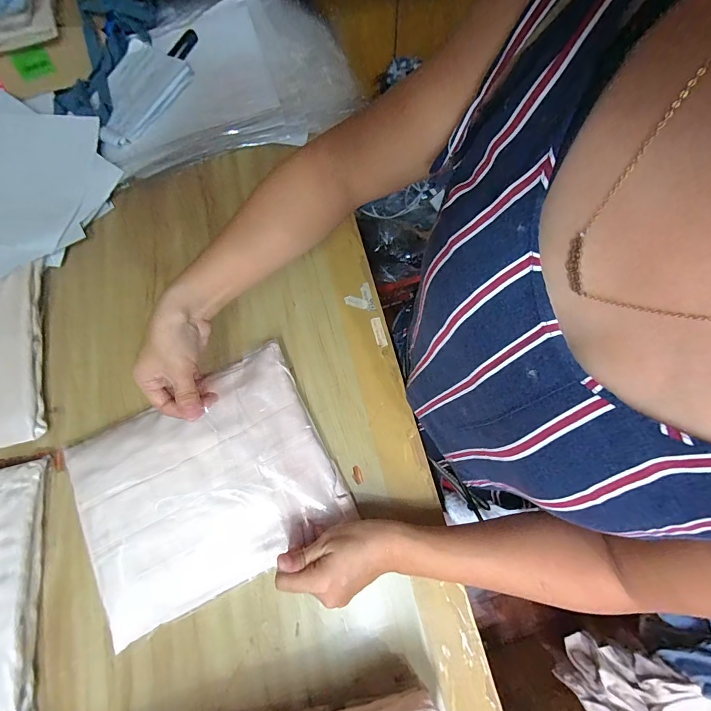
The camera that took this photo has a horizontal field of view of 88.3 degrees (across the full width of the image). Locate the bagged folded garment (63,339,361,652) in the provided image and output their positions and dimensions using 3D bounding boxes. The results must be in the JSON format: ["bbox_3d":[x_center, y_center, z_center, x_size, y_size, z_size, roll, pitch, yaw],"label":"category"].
[{"bbox_3d":[-0.155,0.129,0.375,0.246,0.022,0.202,-28,77,-8],"label":"bagged folded garment"}]

